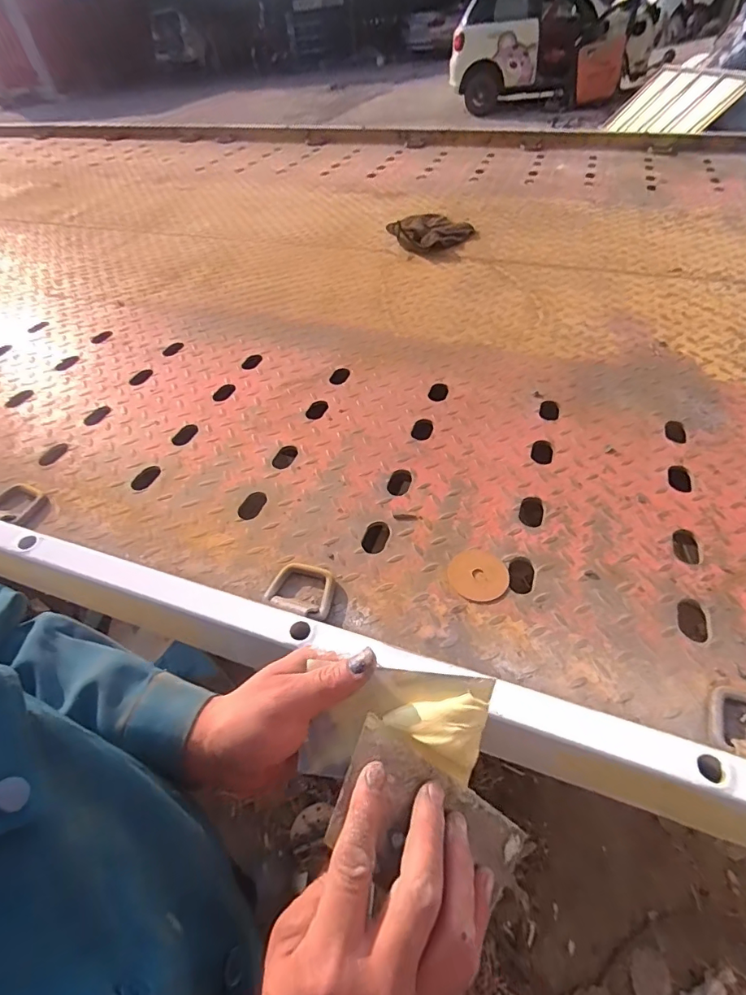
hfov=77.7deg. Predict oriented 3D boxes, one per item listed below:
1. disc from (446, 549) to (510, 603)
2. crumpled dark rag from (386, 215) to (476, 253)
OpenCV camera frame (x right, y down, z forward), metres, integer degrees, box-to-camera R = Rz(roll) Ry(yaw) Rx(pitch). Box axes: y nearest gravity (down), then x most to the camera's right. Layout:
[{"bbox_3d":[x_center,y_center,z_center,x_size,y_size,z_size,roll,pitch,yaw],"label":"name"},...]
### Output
[{"bbox_3d":[0.136,0.098,0.594,0.074,0.004,0.072,-2,48,2],"label":"disc"},{"bbox_3d":[0.179,-0.770,1.341,0.218,0.034,0.229,-18,49,-12],"label":"crumpled dark rag"}]

